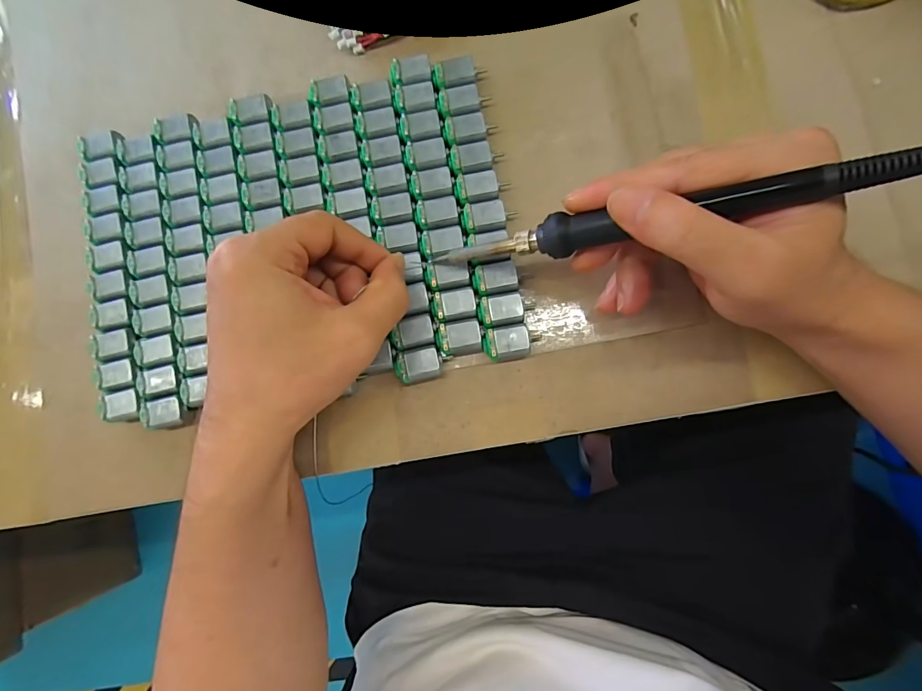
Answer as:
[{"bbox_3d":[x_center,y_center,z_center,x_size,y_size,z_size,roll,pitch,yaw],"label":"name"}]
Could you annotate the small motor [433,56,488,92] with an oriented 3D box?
[{"bbox_3d":[-0.001,-0.173,0.278,0.033,0.014,0.019,-10,84,4],"label":"small motor"}]

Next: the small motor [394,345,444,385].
[{"bbox_3d":[-0.025,0.012,0.259,0.027,0.016,0.020,-15,84,3],"label":"small motor"}]

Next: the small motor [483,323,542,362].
[{"bbox_3d":[0.031,-0.002,0.256,0.034,0.016,0.020,-10,84,4],"label":"small motor"}]

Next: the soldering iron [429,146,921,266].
[{"bbox_3d":[0.075,-0.056,0.201,0.209,0.017,0.018,-5,84,29],"label":"soldering iron"}]

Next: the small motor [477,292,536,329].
[{"bbox_3d":[0.027,-0.021,0.258,0.033,0.014,0.019,-8,84,4],"label":"small motor"}]

